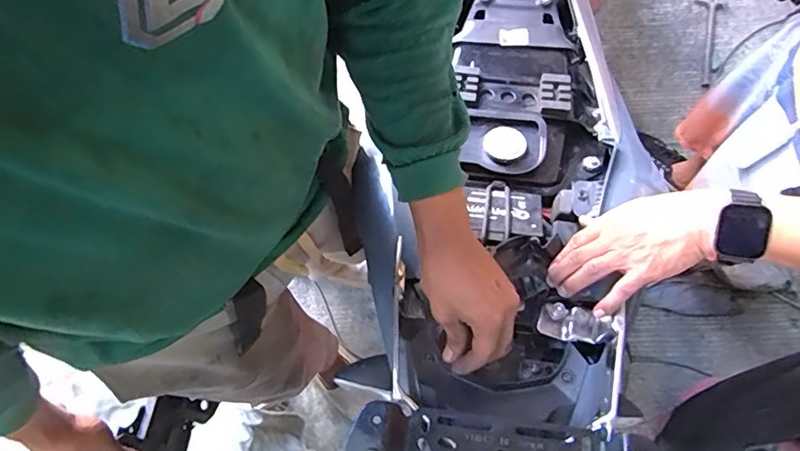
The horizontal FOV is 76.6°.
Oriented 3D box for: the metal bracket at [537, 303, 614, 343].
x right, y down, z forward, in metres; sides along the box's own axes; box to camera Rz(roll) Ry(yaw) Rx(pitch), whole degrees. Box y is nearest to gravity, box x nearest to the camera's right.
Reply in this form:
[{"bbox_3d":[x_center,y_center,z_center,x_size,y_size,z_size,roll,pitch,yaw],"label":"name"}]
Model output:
[{"bbox_3d":[0.186,0.105,0.537,0.076,0.018,0.037,7,75,32],"label":"metal bracket"}]

